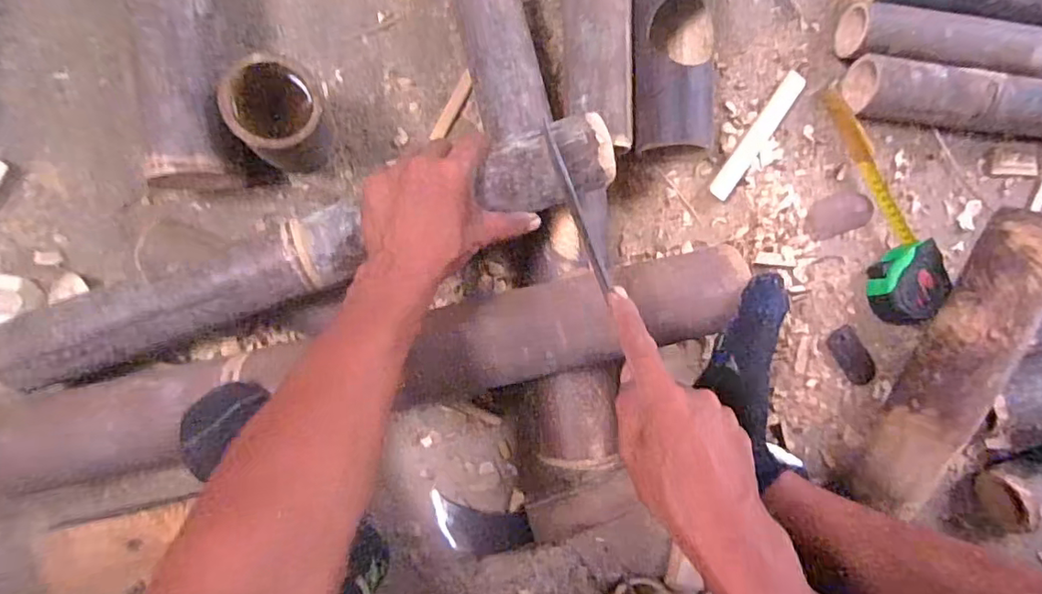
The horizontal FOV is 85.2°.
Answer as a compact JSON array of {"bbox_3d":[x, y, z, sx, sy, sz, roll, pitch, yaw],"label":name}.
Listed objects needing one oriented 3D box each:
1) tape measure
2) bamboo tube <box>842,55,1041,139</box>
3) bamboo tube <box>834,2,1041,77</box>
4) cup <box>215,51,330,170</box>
[{"bbox_3d":[0.401,-0.102,0.608,0.075,0.051,0.267,-14,92,-7],"label":"tape measure"},{"bbox_3d":[0.542,-0.206,0.620,0.385,0.060,0.064,7,89,-8],"label":"bamboo tube"},{"bbox_3d":[0.527,-0.264,0.618,0.366,0.049,0.055,6,89,-8],"label":"bamboo tube"},{"bbox_3d":[-0.205,-0.158,0.500,0.072,0.100,0.075,0,91,-7],"label":"cup"}]

